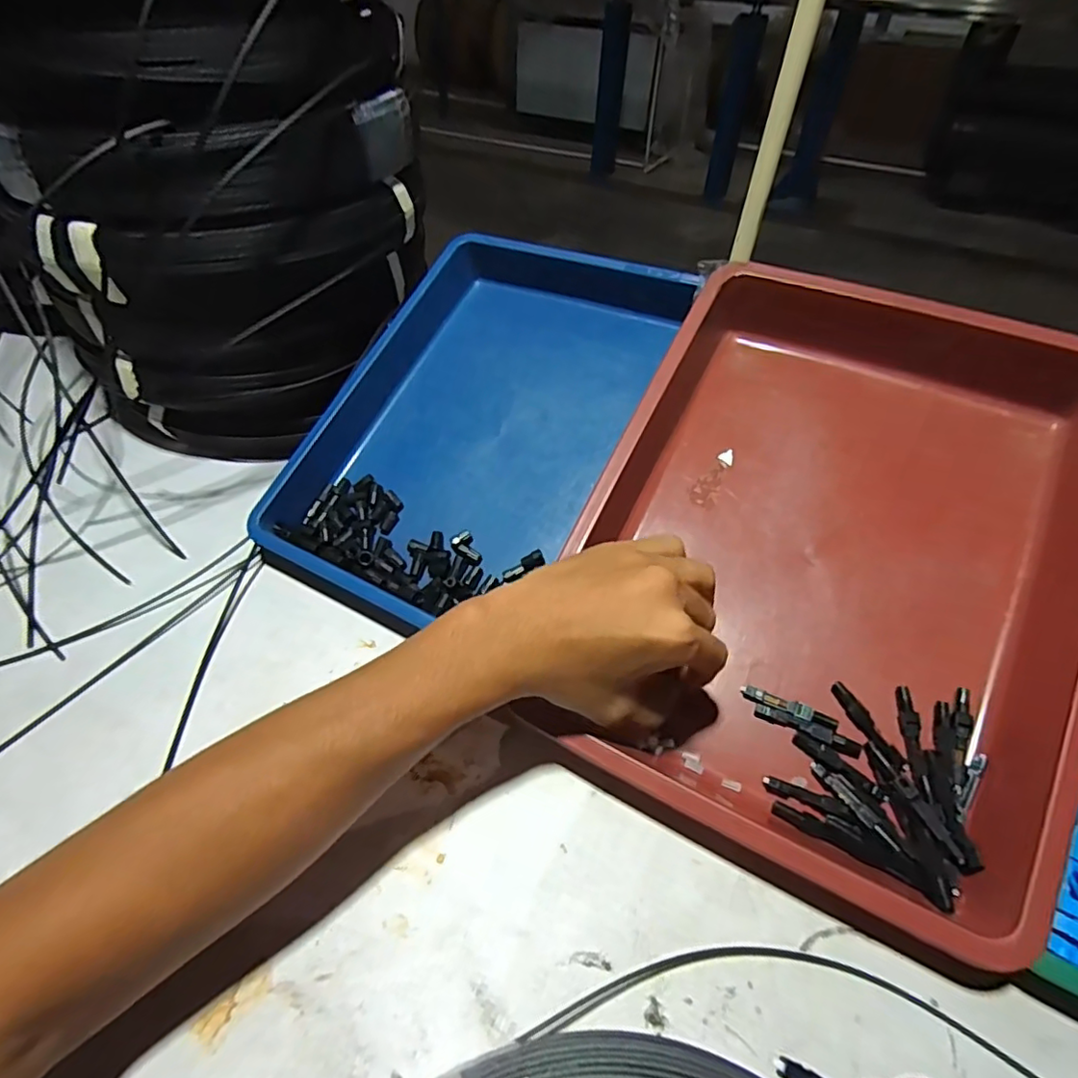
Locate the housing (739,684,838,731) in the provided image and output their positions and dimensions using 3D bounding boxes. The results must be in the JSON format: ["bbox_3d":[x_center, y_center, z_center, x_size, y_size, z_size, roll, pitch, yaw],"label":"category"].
[{"bbox_3d":[0.145,0.099,0.338,0.053,0.006,0.014,20,81,18],"label":"housing"}]

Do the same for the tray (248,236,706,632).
[{"bbox_3d":[-0.041,-0.103,0.444,0.212,0.049,0.349,26,73,19],"label":"tray"}]

